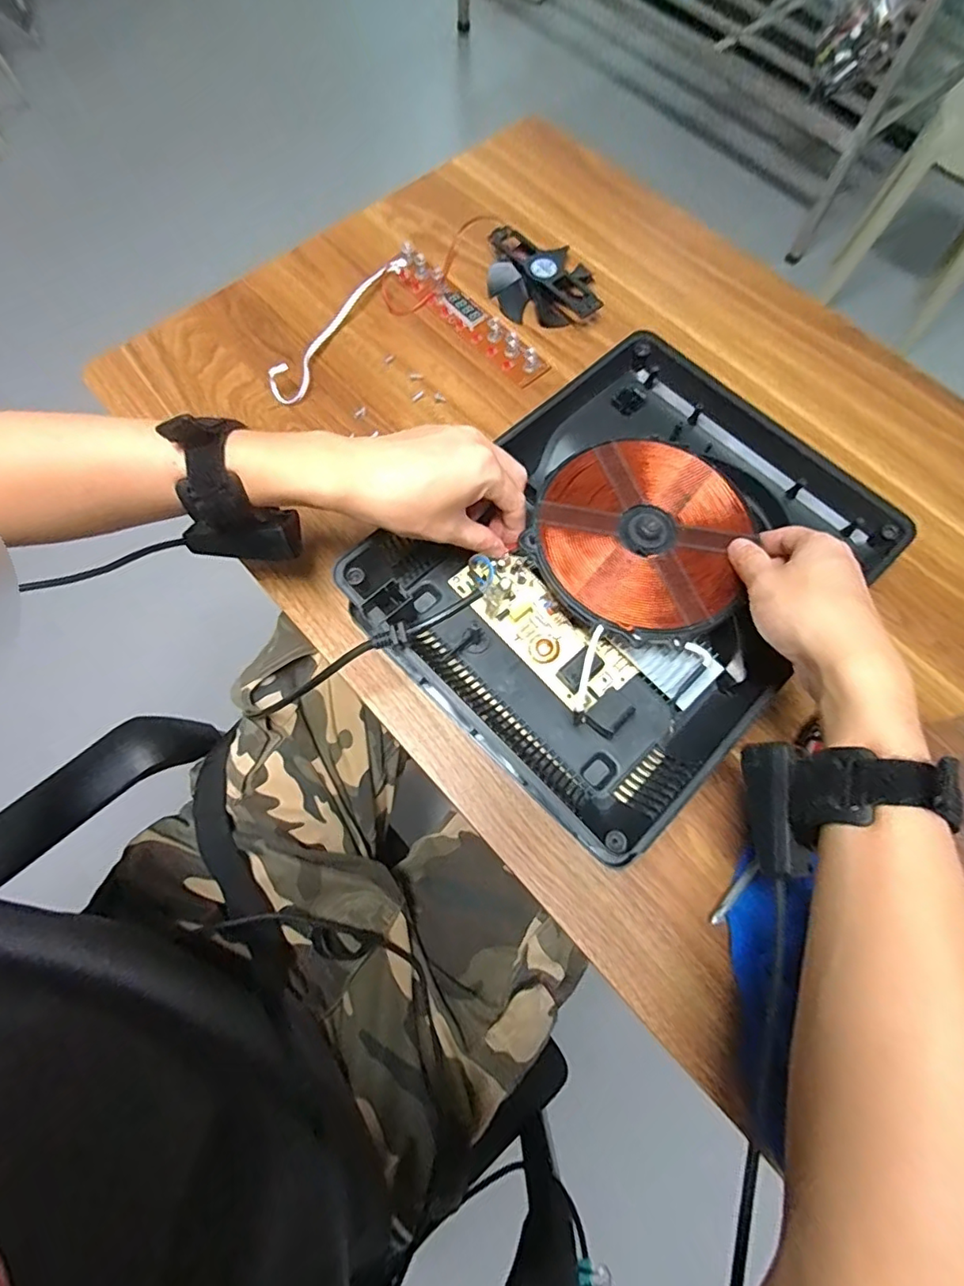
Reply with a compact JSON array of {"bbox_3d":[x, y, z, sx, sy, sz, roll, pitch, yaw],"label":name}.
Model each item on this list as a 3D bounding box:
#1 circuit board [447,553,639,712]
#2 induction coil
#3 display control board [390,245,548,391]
[{"bbox_3d":[0.044,-0.014,0.400,0.064,0.018,0.137,-40,76,-12],"label":"circuit board"},{"bbox_3d":[0.116,-0.077,0.390,0.154,0.009,0.150,0,71,0],"label":"induction coil"},{"bbox_3d":[-0.015,-0.320,0.534,0.033,0.016,0.194,-41,76,-13],"label":"display control board"}]

